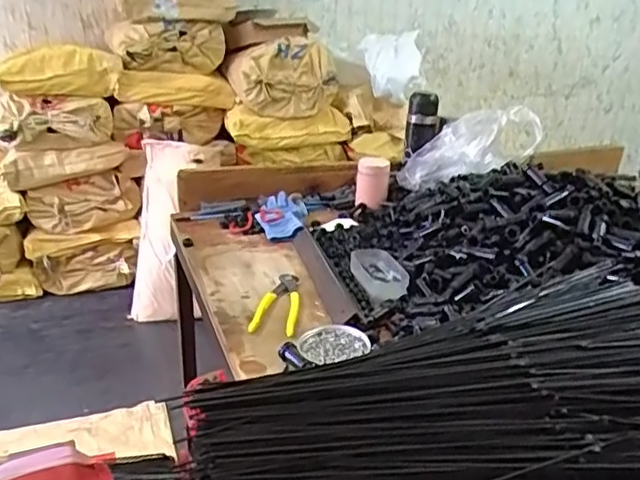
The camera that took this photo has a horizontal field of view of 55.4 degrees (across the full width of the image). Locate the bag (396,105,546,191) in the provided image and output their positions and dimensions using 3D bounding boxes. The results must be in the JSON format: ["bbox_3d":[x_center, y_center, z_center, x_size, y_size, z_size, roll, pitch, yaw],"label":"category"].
[{"bbox_3d":[0.278,-0.174,1.186,0.289,0.105,0.084,-24,14,22],"label":"bag"}]

